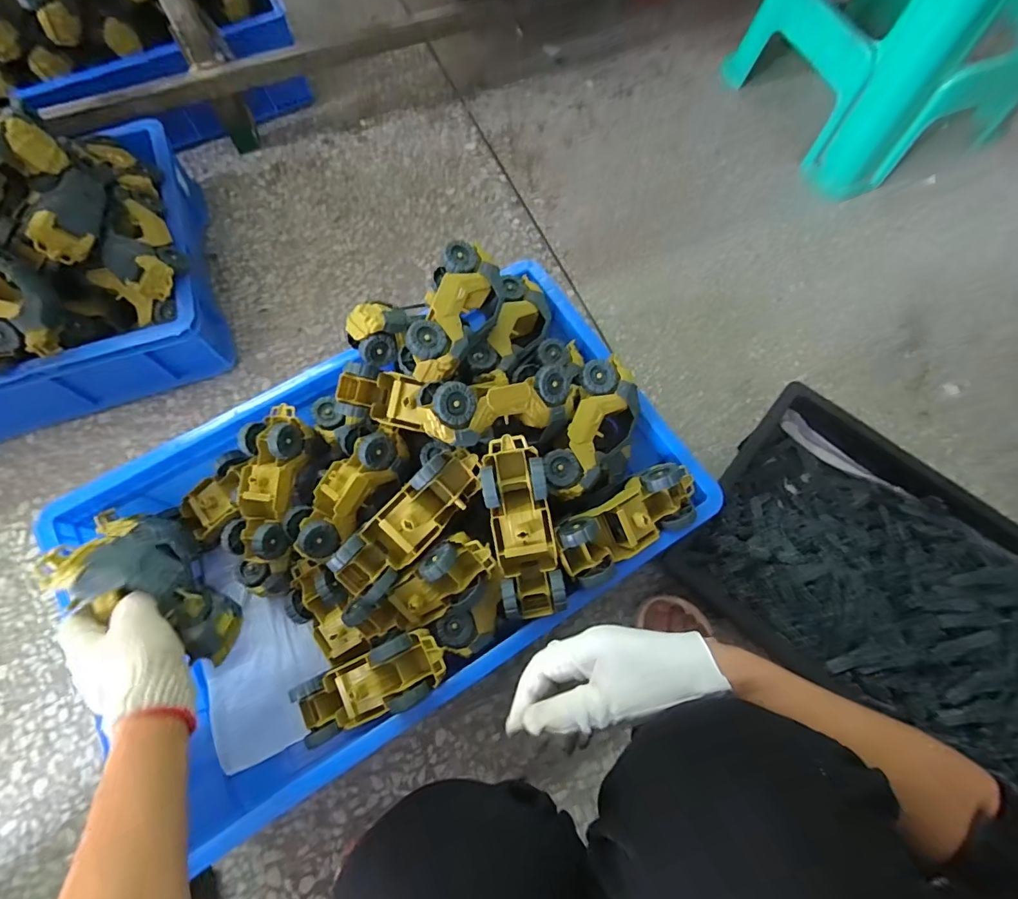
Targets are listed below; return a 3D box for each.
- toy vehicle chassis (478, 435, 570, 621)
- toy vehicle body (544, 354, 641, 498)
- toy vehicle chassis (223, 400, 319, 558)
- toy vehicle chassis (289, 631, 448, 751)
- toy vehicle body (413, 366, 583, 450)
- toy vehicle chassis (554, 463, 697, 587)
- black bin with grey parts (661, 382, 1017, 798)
[{"bbox_3d":[0.013,0.075,0.456,0.062,0.062,0.175,-10,93,-4],"label":"toy vehicle chassis"},{"bbox_3d":[0.097,-0.015,0.516,0.085,0.066,0.158,22,72,7],"label":"toy vehicle body"},{"bbox_3d":[-0.268,0.035,0.526,0.074,0.047,0.170,6,71,2],"label":"toy vehicle chassis"},{"bbox_3d":[-0.139,0.231,0.460,0.173,0.051,0.061,-29,74,12],"label":"toy vehicle chassis"},{"bbox_3d":[-0.006,-0.044,0.474,0.170,0.065,0.071,-11,72,-26],"label":"toy vehicle body"},{"bbox_3d":[0.127,0.070,0.481,0.173,0.063,0.067,-30,74,-10],"label":"toy vehicle chassis"},{"bbox_3d":[0.420,0.160,0.531,0.416,0.098,0.267,41,75,13],"label":"black bin with grey parts"}]

